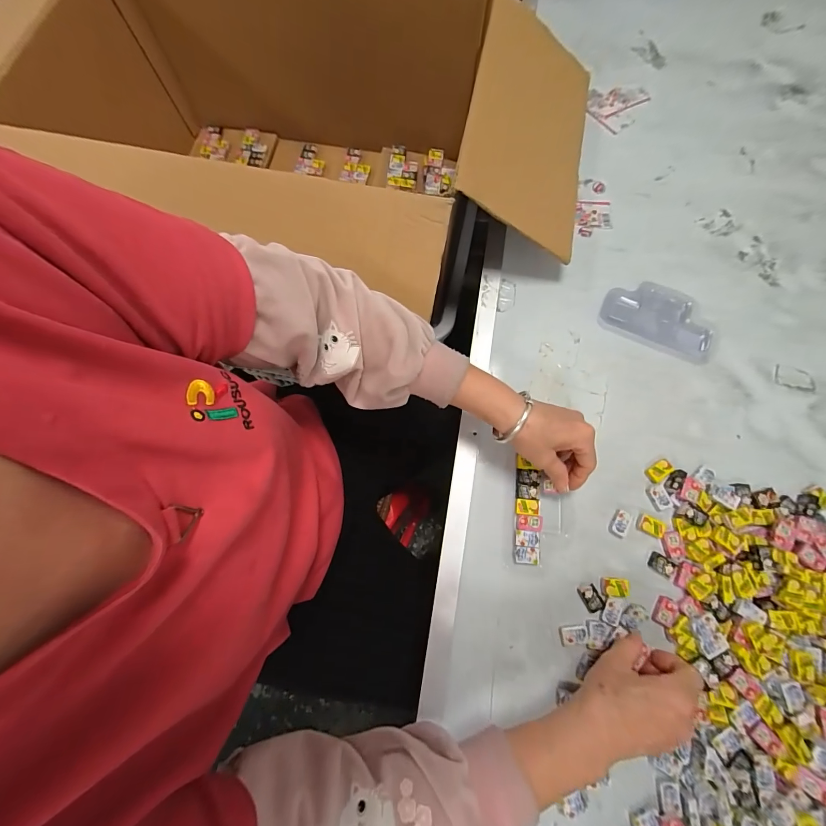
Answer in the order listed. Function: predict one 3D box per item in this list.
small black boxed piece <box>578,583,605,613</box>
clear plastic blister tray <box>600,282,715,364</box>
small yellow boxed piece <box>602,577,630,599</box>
[{"bbox_3d":[0.188,0.195,0.379,0.018,0.007,0.027,-27,77,-5],"label":"small black boxed piece"},{"bbox_3d":[0.309,-0.120,0.452,0.136,0.009,0.082,25,78,8],"label":"clear plastic blister tray"},{"bbox_3d":[0.215,0.185,0.382,0.029,0.005,0.019,5,76,3],"label":"small yellow boxed piece"}]

